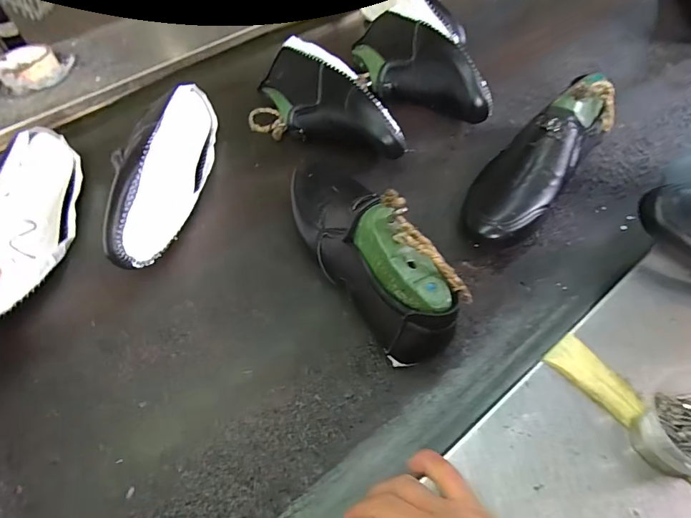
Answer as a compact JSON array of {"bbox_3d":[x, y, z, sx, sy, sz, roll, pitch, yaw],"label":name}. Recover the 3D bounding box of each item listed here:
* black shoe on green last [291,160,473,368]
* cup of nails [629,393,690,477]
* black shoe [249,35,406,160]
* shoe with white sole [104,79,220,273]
[{"bbox_3d":[0.014,-0.028,0.397,0.085,0.119,0.251,-24,57,-13],"label":"black shoe on green last"},{"bbox_3d":[0.226,0.121,0.278,0.045,0.032,0.051,31,62,23],"label":"cup of nails"},{"bbox_3d":[-0.035,-0.199,0.546,0.103,0.079,0.248,-36,60,-20],"label":"black shoe"},{"bbox_3d":[-0.215,-0.113,0.492,0.058,0.092,0.267,-1,55,3],"label":"shoe with white sole"}]

